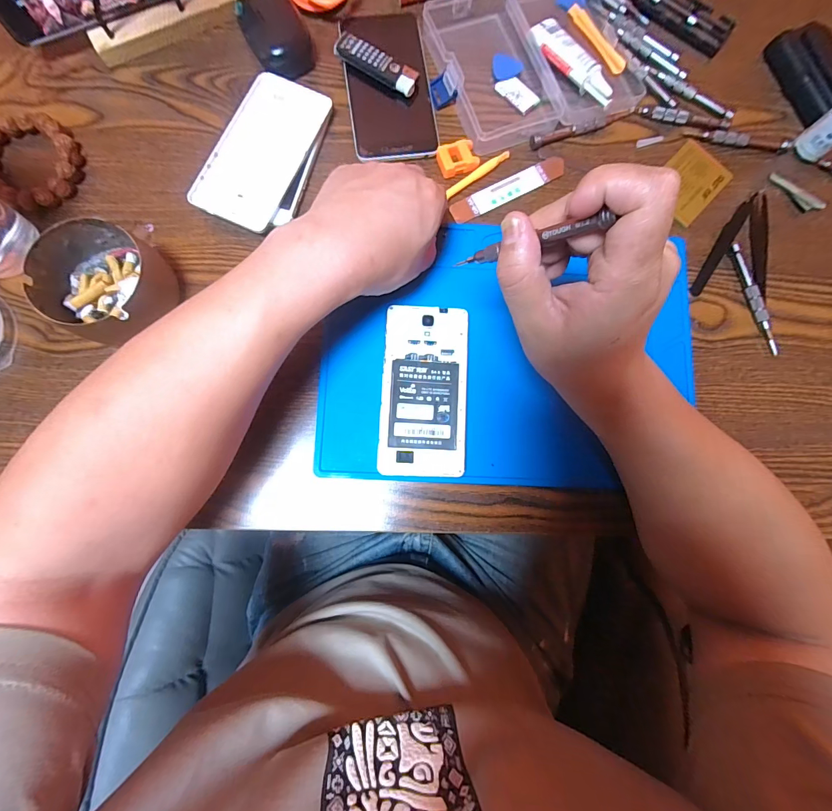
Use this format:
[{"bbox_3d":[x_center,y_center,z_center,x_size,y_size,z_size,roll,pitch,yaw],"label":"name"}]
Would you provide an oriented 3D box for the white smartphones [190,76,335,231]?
[{"bbox_3d":[-0.130,-0.221,0.338,0.081,0.016,0.140,22,82,1],"label":"white smartphones"}]

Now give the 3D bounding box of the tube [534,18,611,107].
[{"bbox_3d":[0.149,-0.322,0.358,0.026,0.015,0.102,-39,85,-7],"label":"tube"}]

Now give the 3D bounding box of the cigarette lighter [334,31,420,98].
[{"bbox_3d":[-0.036,-0.310,0.349,0.081,0.017,0.022,31,82,2],"label":"cigarette lighter"}]

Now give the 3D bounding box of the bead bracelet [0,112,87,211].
[{"bbox_3d":[-0.331,-0.212,0.328,0.087,0.019,0.077,41,82,3],"label":"bead bracelet"}]

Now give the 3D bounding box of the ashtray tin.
[{"bbox_3d":[-0.237,-0.092,0.301,0.098,0.046,0.090,0,82,-3],"label":"ashtray tin"}]

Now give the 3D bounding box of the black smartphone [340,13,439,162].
[{"bbox_3d":[-0.026,-0.300,0.354,0.077,0.010,0.156,-8,83,-4],"label":"black smartphone"}]

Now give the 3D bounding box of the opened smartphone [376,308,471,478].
[{"bbox_3d":[0.007,-0.013,0.317,0.070,0.011,0.139,3,82,-2],"label":"opened smartphone"}]

